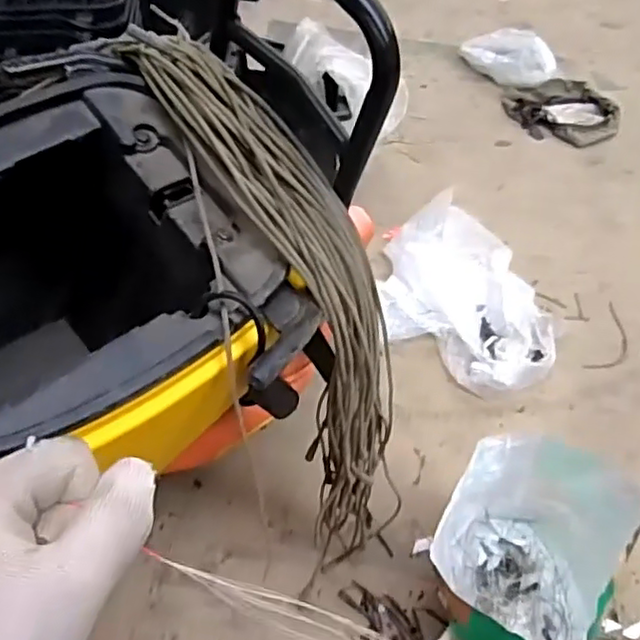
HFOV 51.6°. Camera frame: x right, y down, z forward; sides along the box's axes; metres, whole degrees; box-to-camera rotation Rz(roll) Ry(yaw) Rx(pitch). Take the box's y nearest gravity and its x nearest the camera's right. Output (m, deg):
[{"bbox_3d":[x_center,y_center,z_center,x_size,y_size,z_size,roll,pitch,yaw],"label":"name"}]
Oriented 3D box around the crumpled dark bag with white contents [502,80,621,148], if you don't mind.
[{"bbox_3d":[0.648,-0.551,1.770,0.268,0.034,0.268,-19,51,-19],"label":"crumpled dark bag with white contents"}]

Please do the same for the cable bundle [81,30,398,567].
[{"bbox_3d":[-0.033,-0.039,0.577,0.097,0.467,0.165,-26,15,-23],"label":"cable bundle"}]

